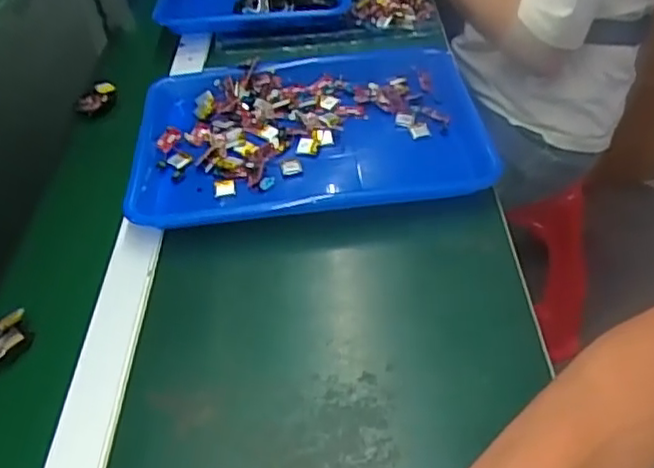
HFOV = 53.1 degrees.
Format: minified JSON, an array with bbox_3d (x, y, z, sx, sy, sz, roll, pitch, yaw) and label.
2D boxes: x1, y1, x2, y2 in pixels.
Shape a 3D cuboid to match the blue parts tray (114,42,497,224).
[{"bbox_3d":[-0.017,-0.106,0.672,0.354,0.040,0.262,-7,43,1],"label":"blue parts tray"}]

